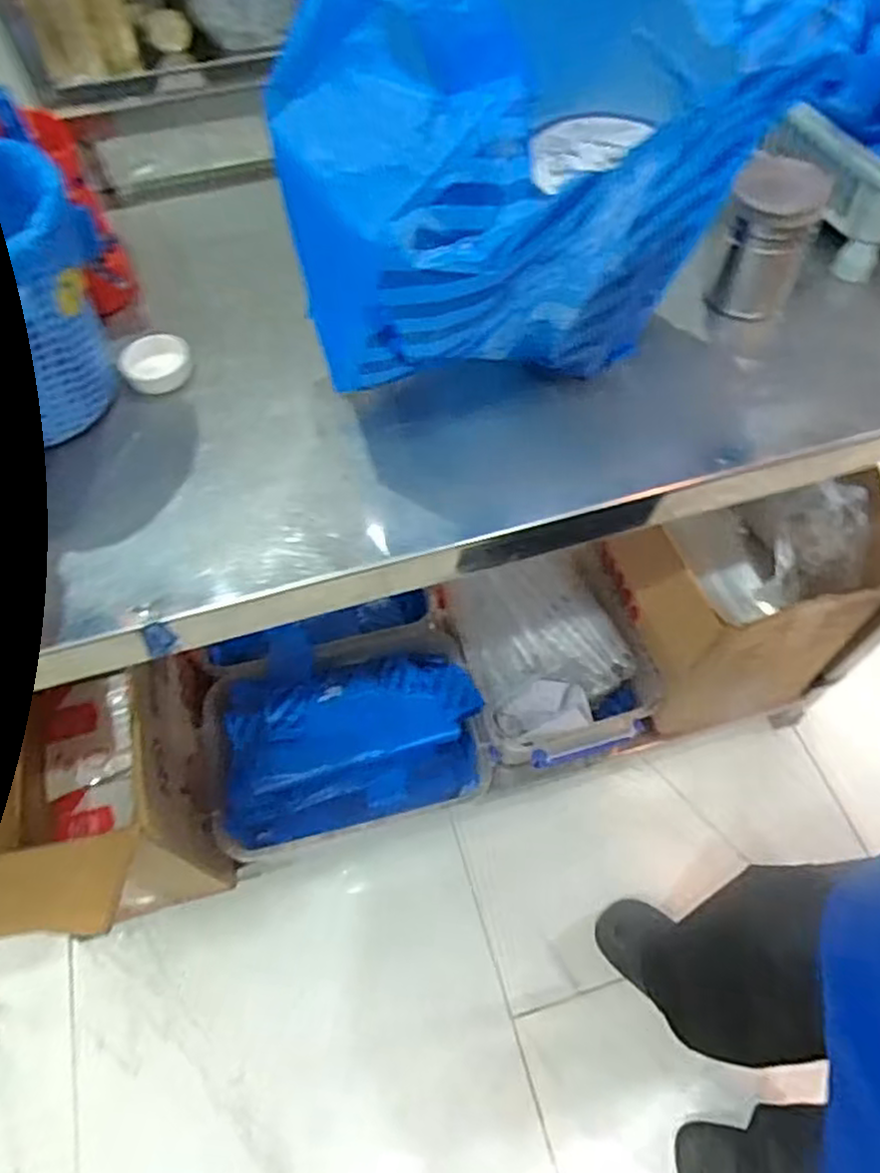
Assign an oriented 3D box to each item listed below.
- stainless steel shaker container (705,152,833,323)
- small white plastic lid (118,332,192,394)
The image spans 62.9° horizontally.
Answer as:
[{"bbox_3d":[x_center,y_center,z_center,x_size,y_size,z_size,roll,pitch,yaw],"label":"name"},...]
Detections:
[{"bbox_3d":[0.247,-0.262,0.546,0.059,0.110,0.070,26,63,16],"label":"stainless steel shaker container"},{"bbox_3d":[-0.222,-0.176,0.561,0.052,0.013,0.052,-1,59,1],"label":"small white plastic lid"}]

